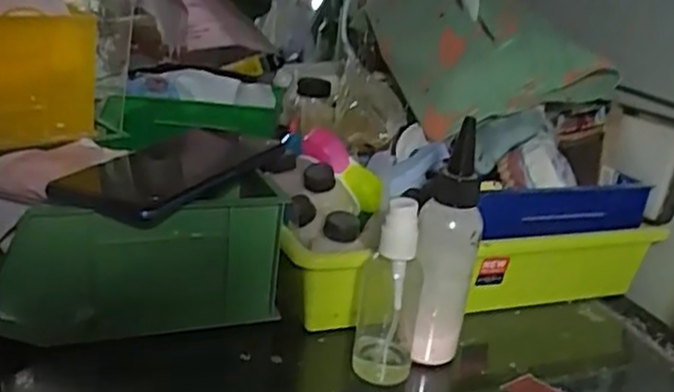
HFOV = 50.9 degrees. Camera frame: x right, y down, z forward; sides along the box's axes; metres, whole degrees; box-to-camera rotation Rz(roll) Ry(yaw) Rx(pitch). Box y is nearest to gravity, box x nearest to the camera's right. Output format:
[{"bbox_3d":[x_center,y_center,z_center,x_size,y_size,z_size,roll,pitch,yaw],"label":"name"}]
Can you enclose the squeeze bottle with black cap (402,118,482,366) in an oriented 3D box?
[{"bbox_3d":[0.060,0.031,0.411,0.033,0.140,0.032,21,26,35],"label":"squeeze bottle with black cap"}]

